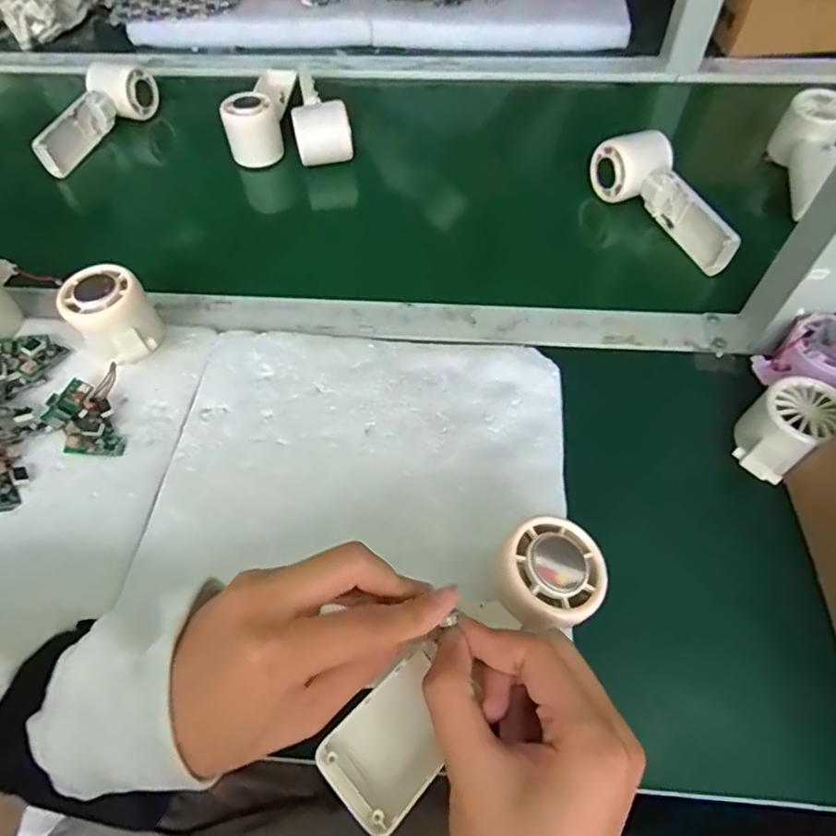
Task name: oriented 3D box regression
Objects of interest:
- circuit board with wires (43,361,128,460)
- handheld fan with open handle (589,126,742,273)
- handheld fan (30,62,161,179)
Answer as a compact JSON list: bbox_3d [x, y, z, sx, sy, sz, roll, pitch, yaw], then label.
[{"bbox_3d":[-0.236,0.000,0.394,0.049,0.023,0.060,-13,56,-8],"label":"circuit board with wires"},{"bbox_3d":[0.235,-0.204,0.512,0.048,0.059,0.160,-31,60,-19],"label":"handheld fan with open handle"},{"bbox_3d":[-0.356,-0.339,0.615,0.049,0.052,0.163,12,59,9],"label":"handheld fan"}]

